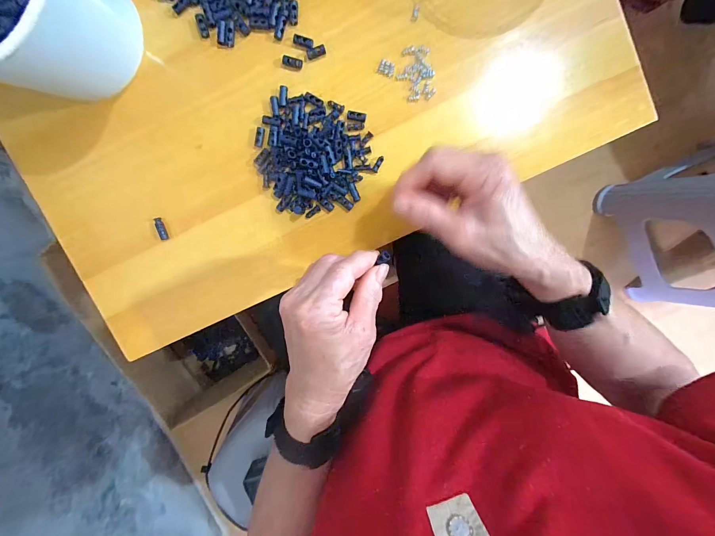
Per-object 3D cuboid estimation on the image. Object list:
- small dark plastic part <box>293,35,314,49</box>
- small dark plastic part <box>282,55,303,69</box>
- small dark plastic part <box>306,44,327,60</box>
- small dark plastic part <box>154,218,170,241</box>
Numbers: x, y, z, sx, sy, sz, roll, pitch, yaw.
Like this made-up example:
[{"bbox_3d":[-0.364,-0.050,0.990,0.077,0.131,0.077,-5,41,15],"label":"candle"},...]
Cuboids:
[{"bbox_3d":[-0.051,-0.214,0.295,0.020,0.004,0.009,17,99,0],"label":"small dark plastic part"},{"bbox_3d":[-0.062,-0.196,0.298,0.019,0.004,0.008,16,99,0],"label":"small dark plastic part"},{"bbox_3d":[-0.039,-0.206,0.297,0.019,0.004,0.009,-15,97,5],"label":"small dark plastic part"},{"bbox_3d":[-0.207,-0.041,0.330,0.009,0.005,0.024,-9,98,4],"label":"small dark plastic part"}]

